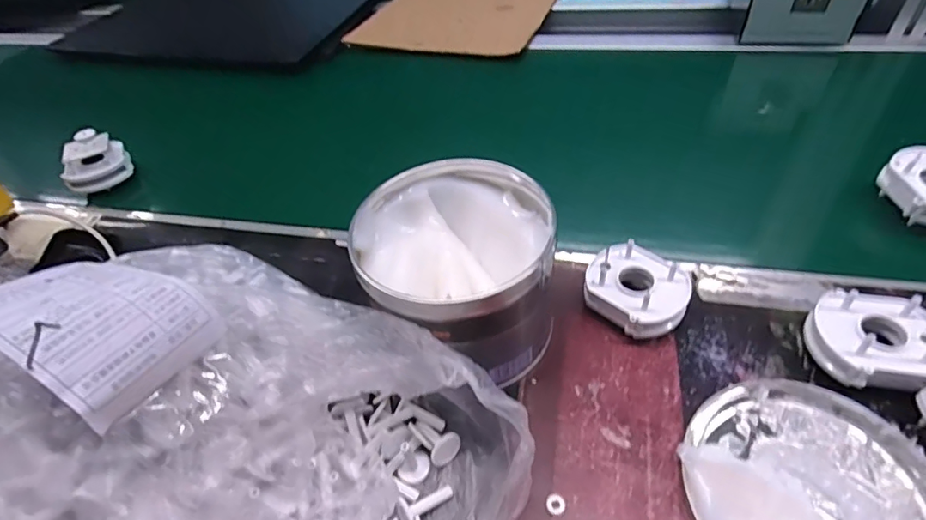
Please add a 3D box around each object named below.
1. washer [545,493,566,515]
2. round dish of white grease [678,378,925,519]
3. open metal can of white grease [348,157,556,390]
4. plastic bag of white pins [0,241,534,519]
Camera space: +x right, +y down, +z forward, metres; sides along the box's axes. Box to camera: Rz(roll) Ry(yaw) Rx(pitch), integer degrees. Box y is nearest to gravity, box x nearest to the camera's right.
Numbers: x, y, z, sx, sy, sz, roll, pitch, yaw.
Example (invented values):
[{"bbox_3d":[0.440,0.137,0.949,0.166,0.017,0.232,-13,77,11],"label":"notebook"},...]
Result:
[{"bbox_3d":[0.053,0.139,0.282,0.011,0.004,0.011,-4,46,4],"label":"washer"},{"bbox_3d":[0.188,0.122,0.264,0.125,0.028,0.126,-4,46,4],"label":"round dish of white grease"},{"bbox_3d":[-0.003,0.012,0.341,0.123,0.102,0.121,-4,46,4],"label":"open metal can of white grease"},{"bbox_3d":[-0.120,0.101,0.243,0.257,0.146,0.215,20,52,24],"label":"plastic bag of white pins"}]

